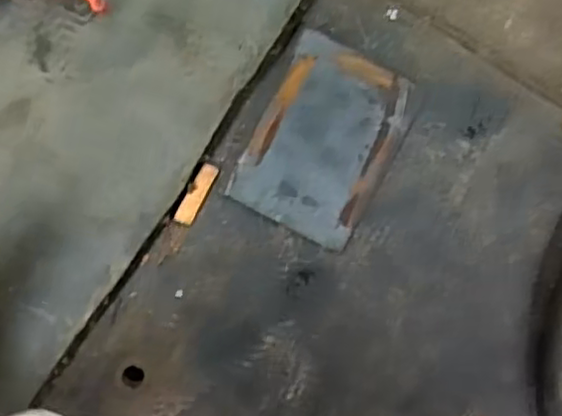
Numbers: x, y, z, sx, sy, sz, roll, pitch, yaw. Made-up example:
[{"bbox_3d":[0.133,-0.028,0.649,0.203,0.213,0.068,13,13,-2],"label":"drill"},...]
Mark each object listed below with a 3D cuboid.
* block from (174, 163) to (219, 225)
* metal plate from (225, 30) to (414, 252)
[{"bbox_3d":[-0.044,-0.007,0.364,0.010,0.005,0.034,28,95,-6],"label":"block"},{"bbox_3d":[0.023,-0.035,0.365,0.070,0.008,0.096,26,95,-6],"label":"metal plate"}]

